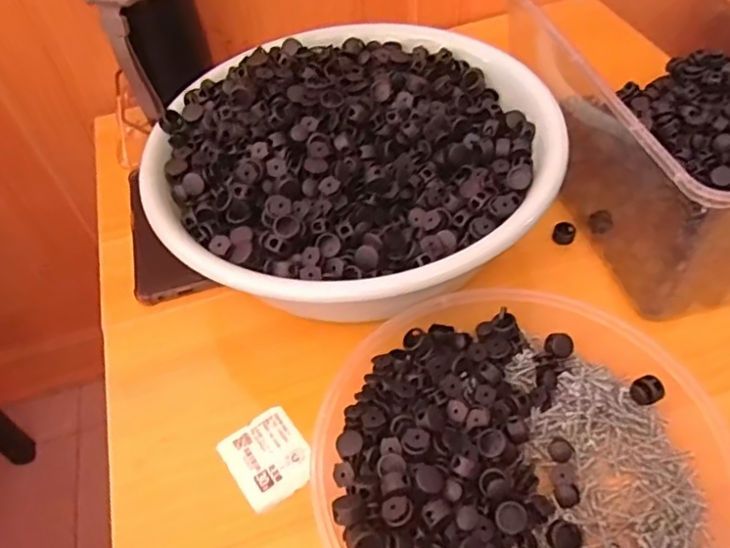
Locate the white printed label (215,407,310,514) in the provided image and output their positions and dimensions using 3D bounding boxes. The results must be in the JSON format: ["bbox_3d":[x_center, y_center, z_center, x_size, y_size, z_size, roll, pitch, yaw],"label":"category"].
[{"bbox_3d":[-0.062,0.118,0.388,0.049,0.004,0.058,-31,56,-18],"label":"white printed label"}]

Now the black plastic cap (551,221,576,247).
[{"bbox_3d":[0.160,-0.033,0.483,0.017,0.014,0.018,-3,52,3],"label":"black plastic cap"}]

